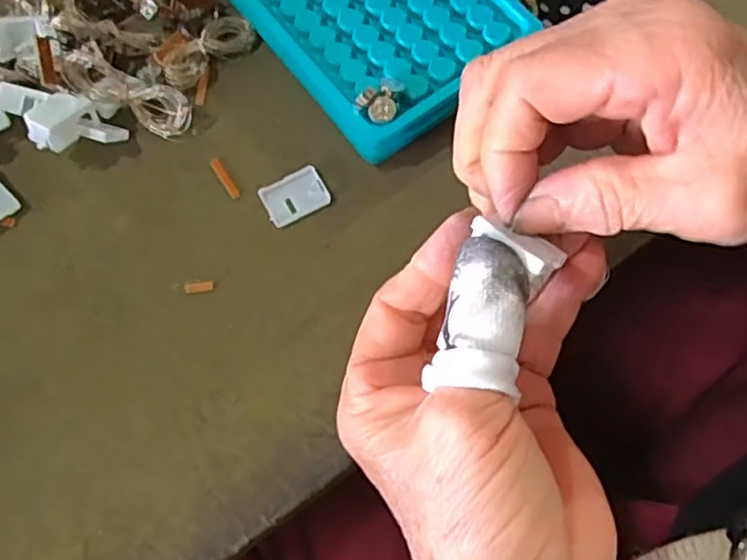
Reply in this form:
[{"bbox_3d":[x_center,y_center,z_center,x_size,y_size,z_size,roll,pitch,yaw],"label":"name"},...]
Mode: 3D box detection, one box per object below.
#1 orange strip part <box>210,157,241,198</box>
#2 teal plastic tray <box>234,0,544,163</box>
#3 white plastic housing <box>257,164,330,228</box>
[{"bbox_3d":[-0.066,-0.046,0.291,0.005,0.004,0.022,-31,72,-11],"label":"orange strip part"},{"bbox_3d":[0.001,-0.132,0.305,0.104,0.024,0.138,-34,73,-12],"label":"teal plastic tray"},{"bbox_3d":[-0.034,-0.037,0.287,0.028,0.004,0.019,-26,71,-9],"label":"white plastic housing"}]

